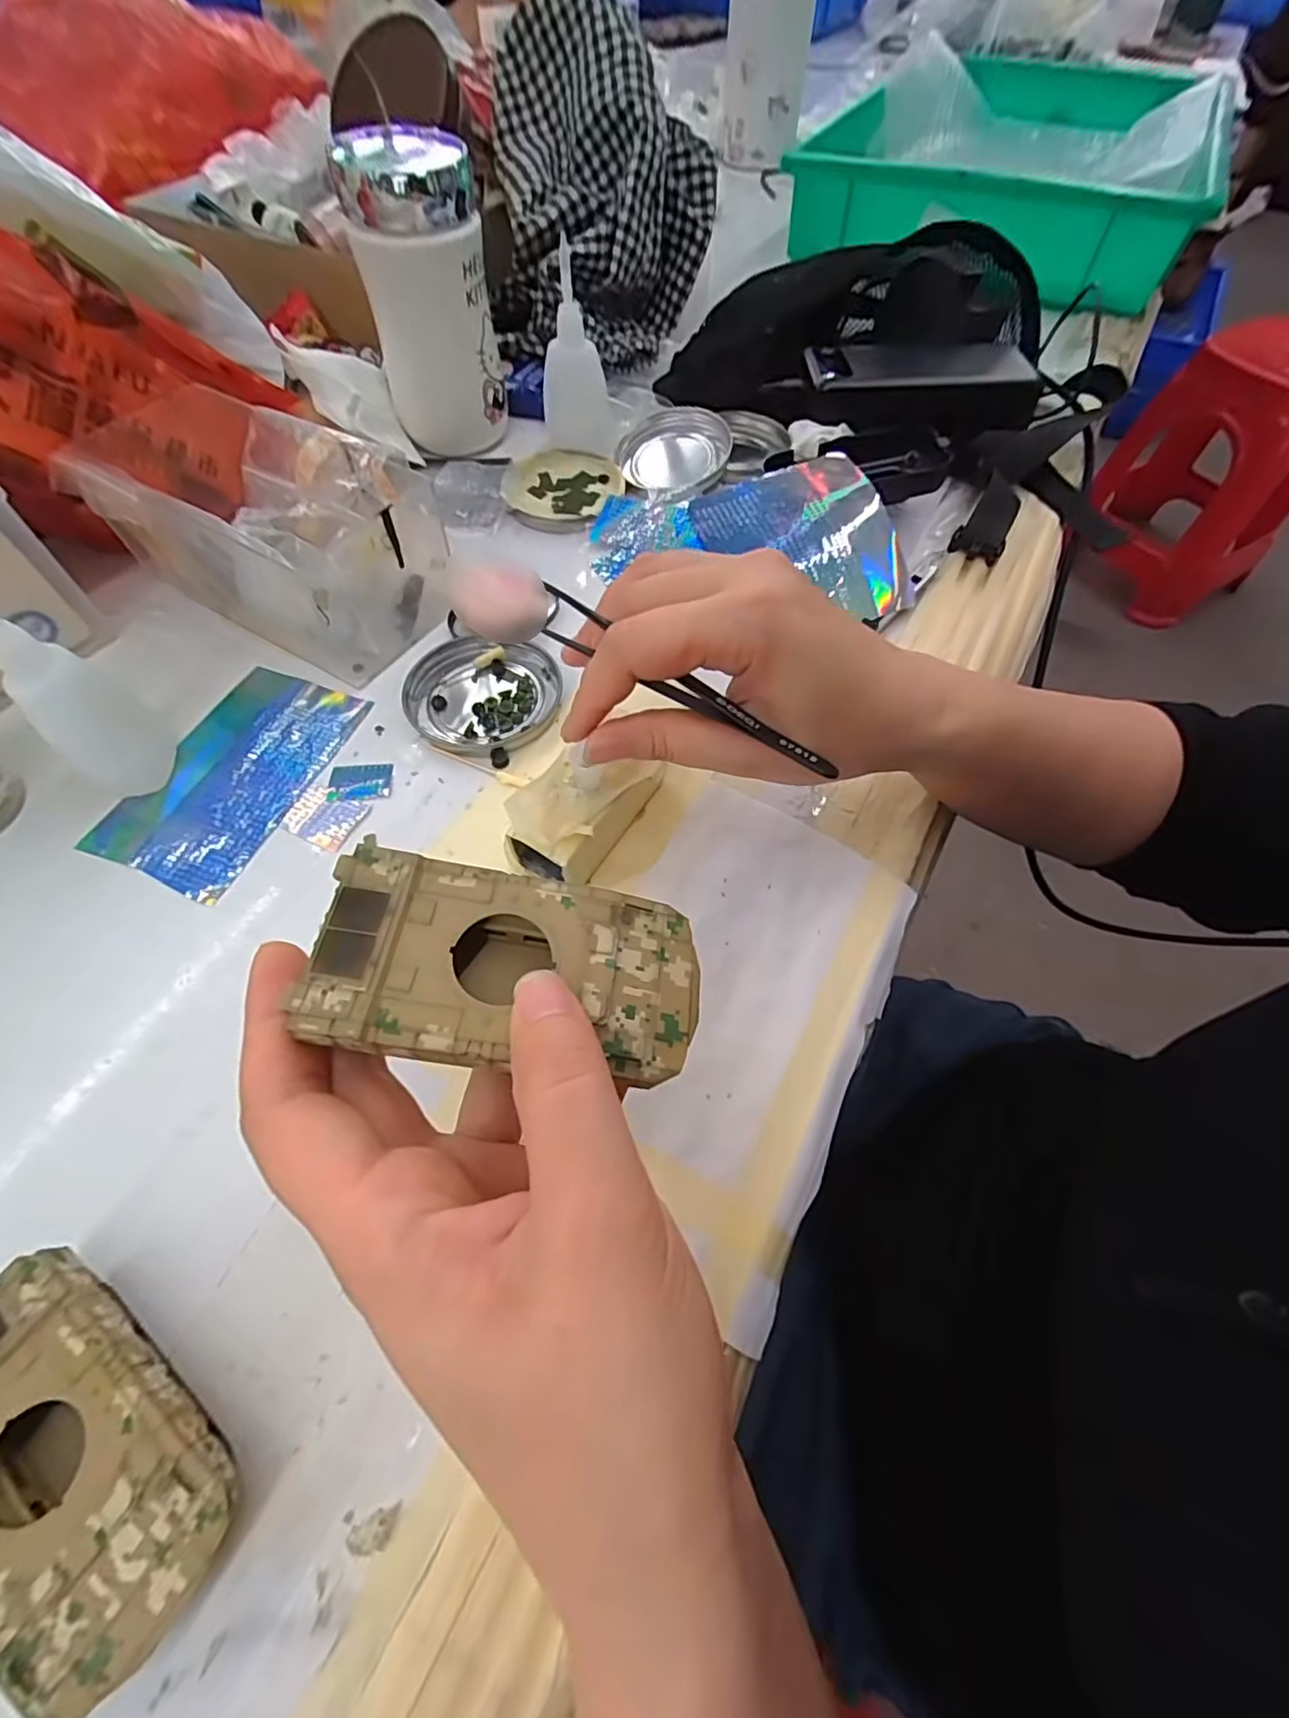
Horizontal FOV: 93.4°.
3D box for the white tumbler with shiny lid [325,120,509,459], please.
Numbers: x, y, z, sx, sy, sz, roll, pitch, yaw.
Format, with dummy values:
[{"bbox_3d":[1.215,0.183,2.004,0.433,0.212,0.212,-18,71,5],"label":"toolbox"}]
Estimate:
[{"bbox_3d":[-0.134,-0.346,0.383,0.074,0.140,0.062,-14,62,-9],"label":"white tumbler with shiny lid"}]

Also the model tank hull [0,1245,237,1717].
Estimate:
[{"bbox_3d":[-0.154,0.162,0.165,0.095,0.026,0.052,34,65,17],"label":"model tank hull"}]

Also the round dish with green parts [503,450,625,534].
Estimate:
[{"bbox_3d":[-0.054,-0.248,0.408,0.076,0.012,0.081,0,60,-1],"label":"round dish with green parts"}]

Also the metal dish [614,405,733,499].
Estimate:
[{"bbox_3d":[0.016,-0.278,0.414,0.076,0.021,0.086,17,62,9],"label":"metal dish"}]

